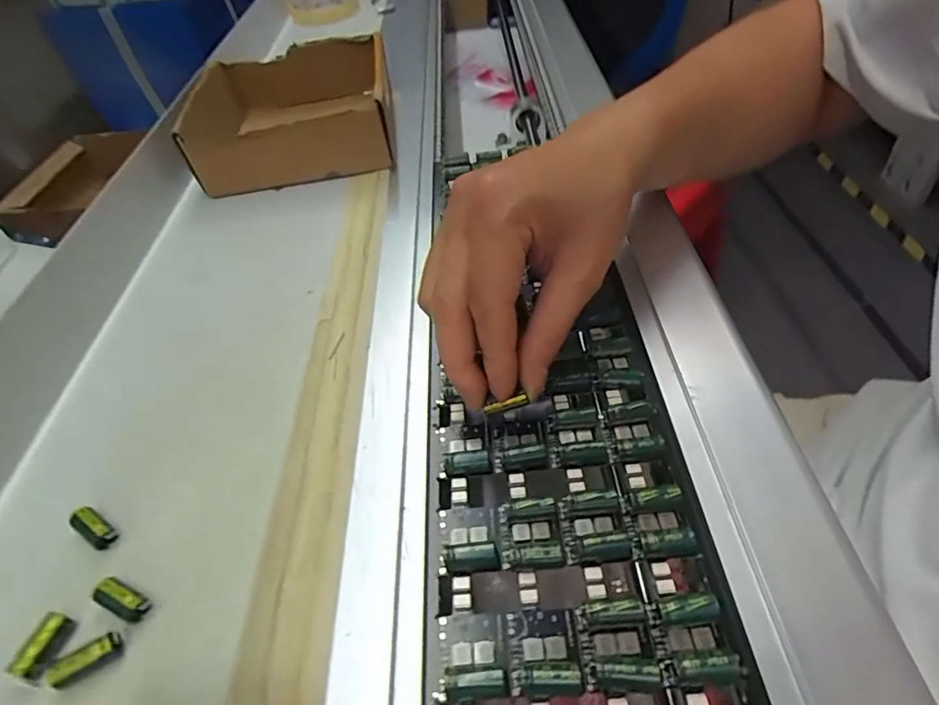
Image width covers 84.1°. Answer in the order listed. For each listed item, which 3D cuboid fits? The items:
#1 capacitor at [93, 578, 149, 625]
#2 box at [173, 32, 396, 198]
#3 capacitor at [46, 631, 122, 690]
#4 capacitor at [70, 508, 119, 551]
[{"bbox_3d":[-0.132,0.095,0.199,0.023,0.010,0.009,16,52,21],"label":"capacitor"},{"bbox_3d":[-0.146,-0.204,0.439,0.155,0.051,0.174,-12,49,-6],"label":"box"},{"bbox_3d":[-0.137,0.110,0.185,0.022,0.008,0.008,-30,53,-21],"label":"capacitor"},{"bbox_3d":[-0.159,0.074,0.220,0.021,0.007,0.009,24,55,26],"label":"capacitor"}]

